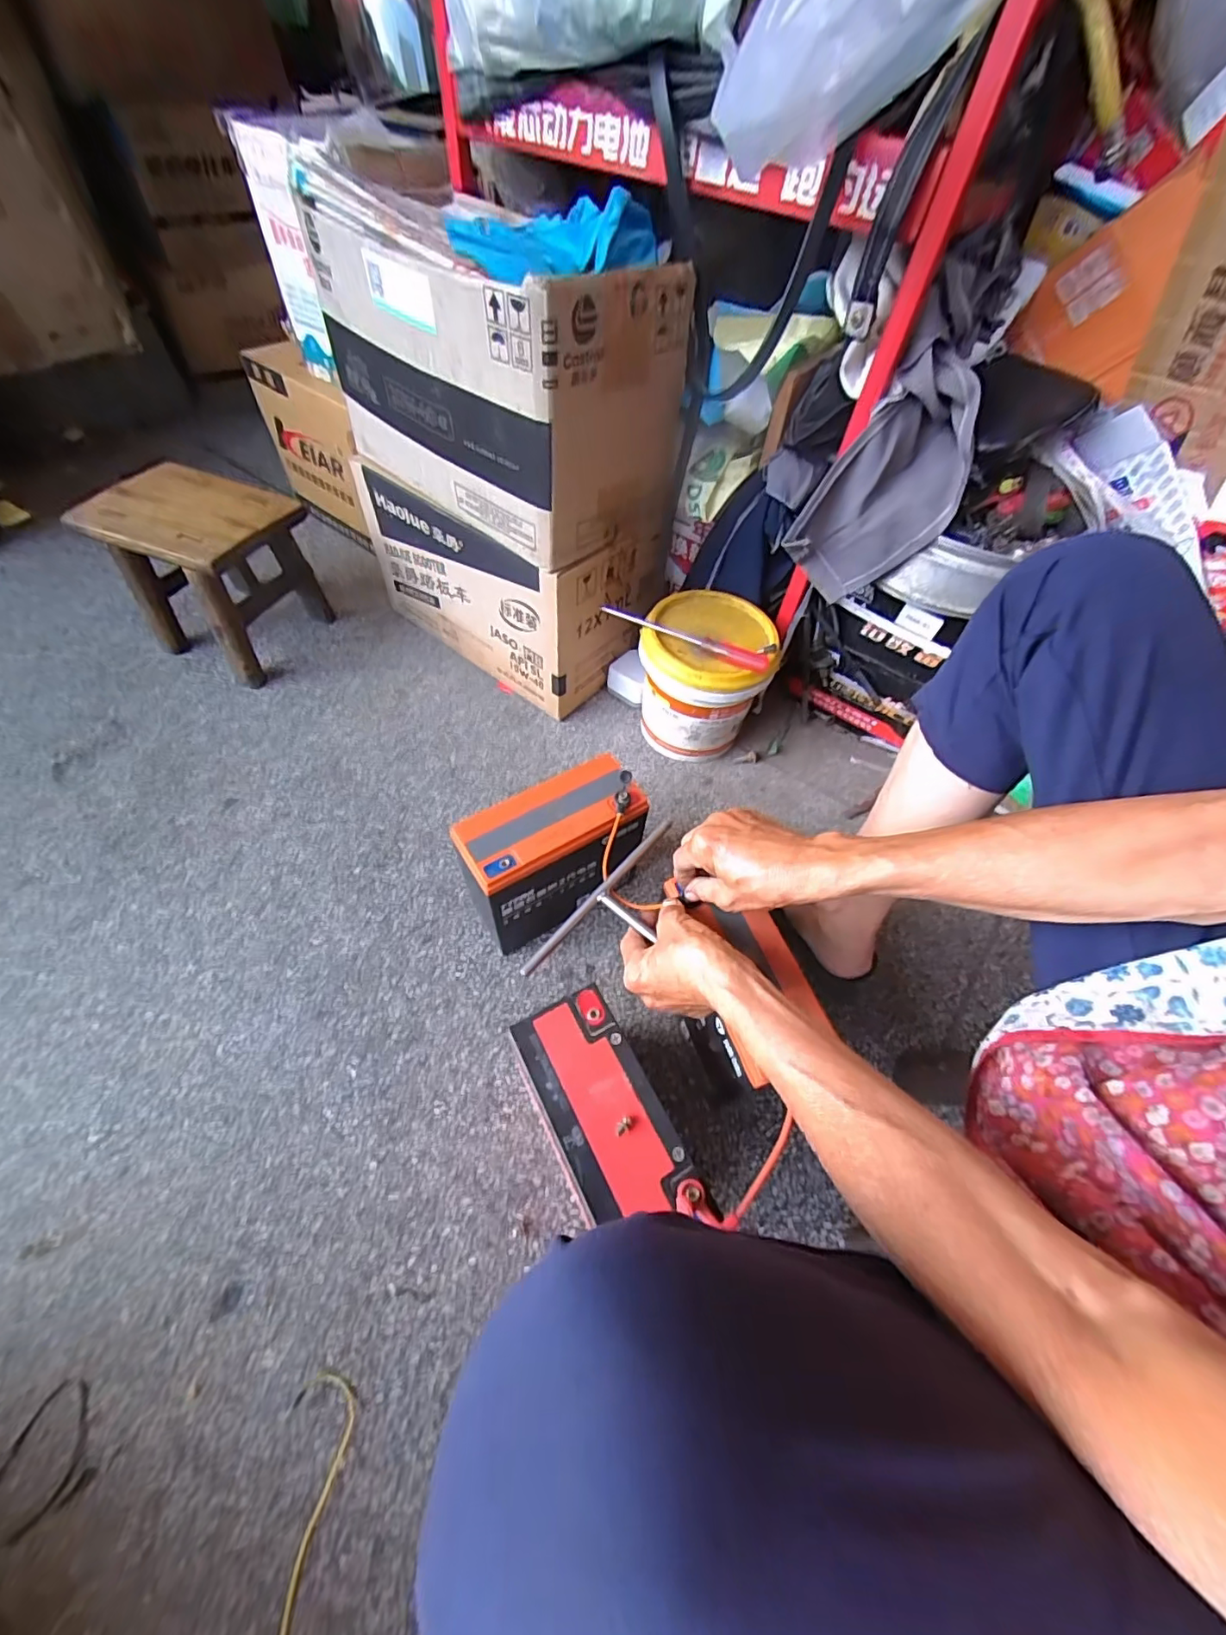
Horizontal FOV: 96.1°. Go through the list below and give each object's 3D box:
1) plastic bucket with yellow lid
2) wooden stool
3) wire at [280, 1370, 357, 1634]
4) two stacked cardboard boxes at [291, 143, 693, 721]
[{"bbox_3d":[0.120,-0.183,0.763,0.168,0.175,0.171,11,54,3],"label":"plastic bucket with yellow lid"},{"bbox_3d":[-0.572,-0.353,0.806,0.226,0.195,0.190,22,56,11],"label":"wooden stool"},{"bbox_3d":[-0.204,0.475,0.381,0.043,0.004,0.134,-7,55,-9],"label":"wire"},{"bbox_3d":[-0.148,-0.447,0.744,0.410,0.477,0.218,37,59,18],"label":"two stacked cardboard boxes"}]

